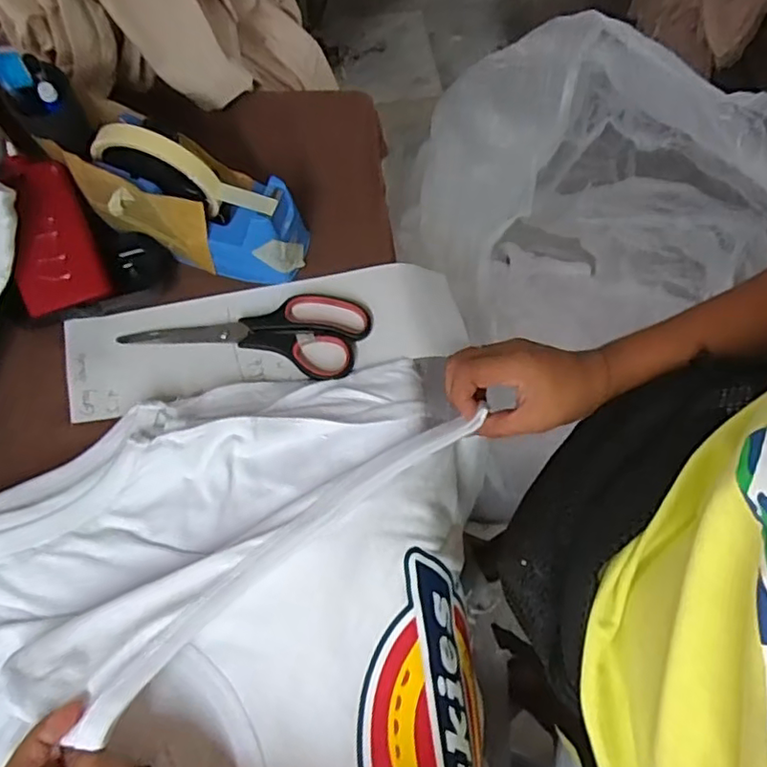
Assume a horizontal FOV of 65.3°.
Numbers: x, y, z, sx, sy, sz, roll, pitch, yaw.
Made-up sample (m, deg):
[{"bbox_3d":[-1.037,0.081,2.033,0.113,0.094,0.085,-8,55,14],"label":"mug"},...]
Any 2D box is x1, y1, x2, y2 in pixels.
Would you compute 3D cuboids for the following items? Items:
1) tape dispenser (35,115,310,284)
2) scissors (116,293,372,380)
[{"bbox_3d":[-0.141,-0.137,0.434,0.166,0.098,0.065,16,72,3],"label":"tape dispenser"},{"bbox_3d":[-0.103,-0.046,0.457,0.178,0.010,0.067,9,72,1],"label":"scissors"}]

